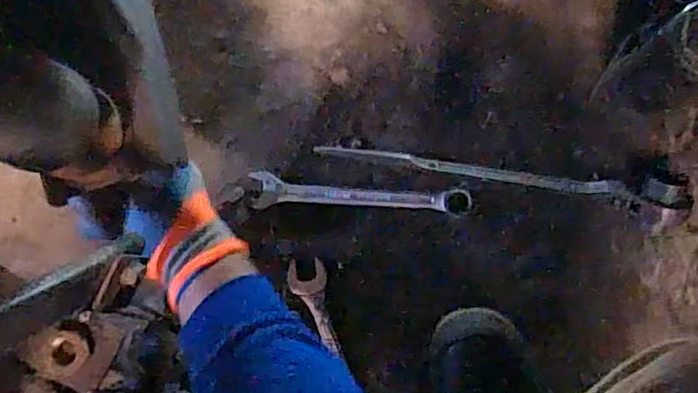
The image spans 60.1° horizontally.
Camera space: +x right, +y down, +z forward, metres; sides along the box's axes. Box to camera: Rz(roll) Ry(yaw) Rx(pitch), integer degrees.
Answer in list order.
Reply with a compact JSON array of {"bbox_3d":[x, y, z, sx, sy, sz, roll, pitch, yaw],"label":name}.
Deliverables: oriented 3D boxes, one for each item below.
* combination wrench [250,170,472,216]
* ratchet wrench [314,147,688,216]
[{"bbox_3d":[0.012,-0.003,0.646,0.230,0.014,0.039,1,87,4],"label":"combination wrench"},{"bbox_3d":[0.147,-0.029,0.625,0.368,0.030,0.030,12,88,5],"label":"ratchet wrench"}]

